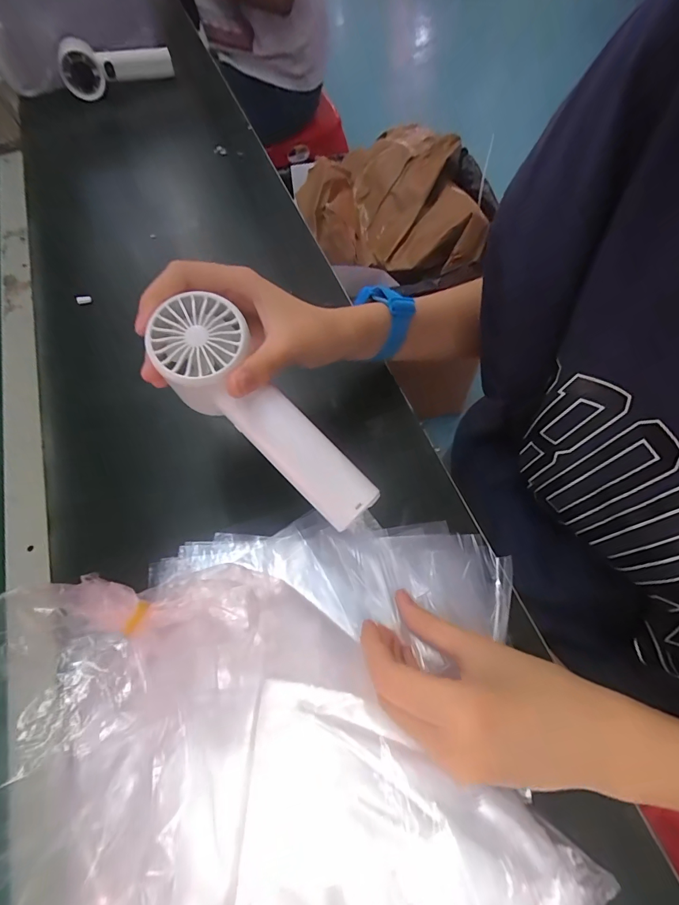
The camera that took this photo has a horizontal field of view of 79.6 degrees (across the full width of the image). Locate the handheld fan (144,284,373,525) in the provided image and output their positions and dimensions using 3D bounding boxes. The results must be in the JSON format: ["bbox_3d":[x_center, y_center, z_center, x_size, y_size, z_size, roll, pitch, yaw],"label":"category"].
[{"bbox_3d":[-0.044,-0.021,0.235,0.153,0.033,0.047,46,66,-9],"label":"handheld fan"}]

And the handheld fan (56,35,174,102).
[{"bbox_3d":[-0.312,-0.542,0.572,0.149,0.054,0.031,-13,64,-5],"label":"handheld fan"}]

